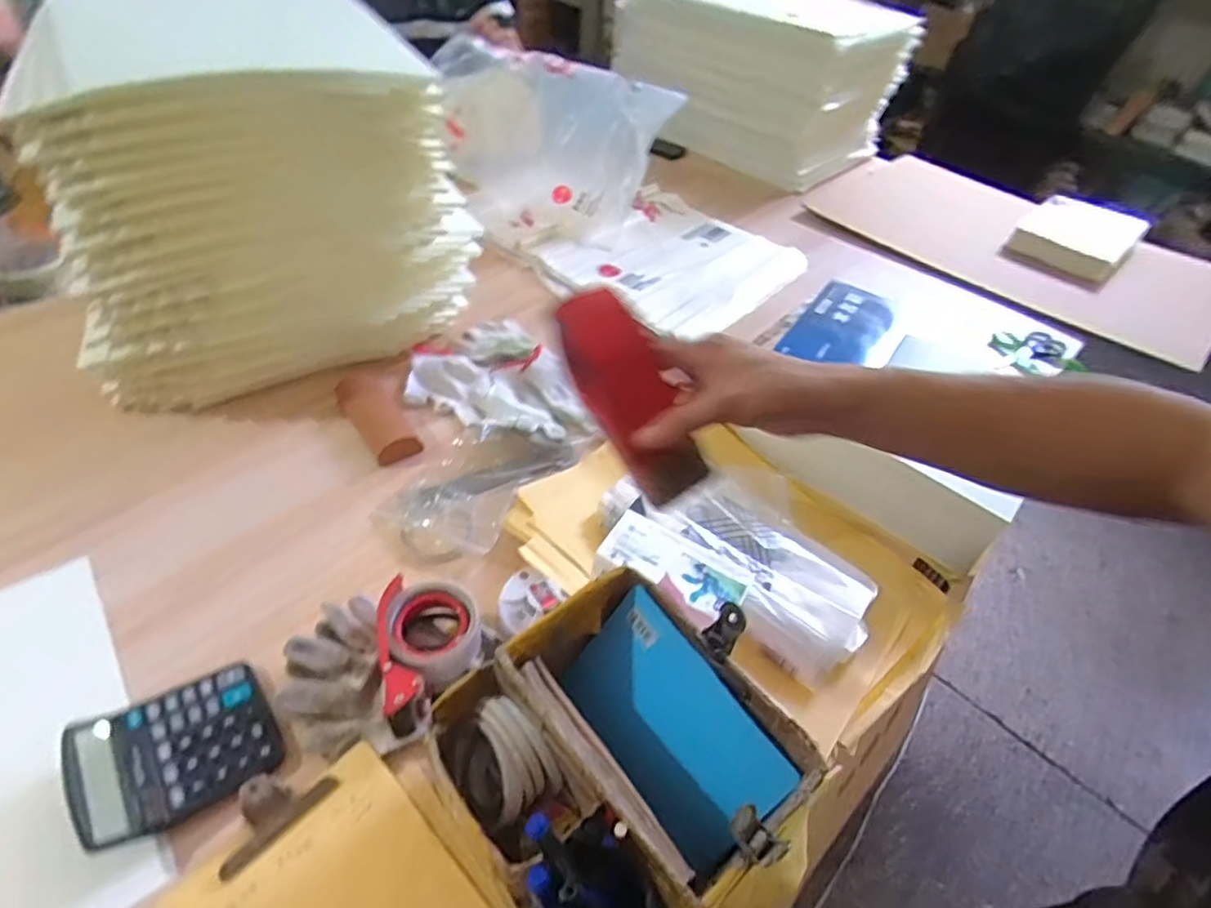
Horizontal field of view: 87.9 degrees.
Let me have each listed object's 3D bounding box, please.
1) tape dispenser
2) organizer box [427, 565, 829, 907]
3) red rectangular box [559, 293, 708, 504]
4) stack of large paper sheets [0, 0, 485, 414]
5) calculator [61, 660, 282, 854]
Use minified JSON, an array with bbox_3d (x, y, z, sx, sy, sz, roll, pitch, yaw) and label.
[{"bbox_3d":[-0.166,0.187,0.604,0.090,0.067,0.135,-6,45,-12],"label":"tape dispenser"},{"bbox_3d":[0.016,0.233,0.488,0.230,0.113,0.233,-26,52,-29],"label":"organizer box"},{"bbox_3d":[0.017,-0.041,0.455,0.051,0.049,0.155,-26,89,-26],"label":"red rectangular box"},{"bbox_3d":[-0.492,-0.401,0.924,0.503,0.382,0.522,-16,48,-21],"label":"stack of large paper sheets"},{"bbox_3d":[-0.374,0.247,0.546,0.137,0.047,0.132,-24,54,-24],"label":"calculator"}]

